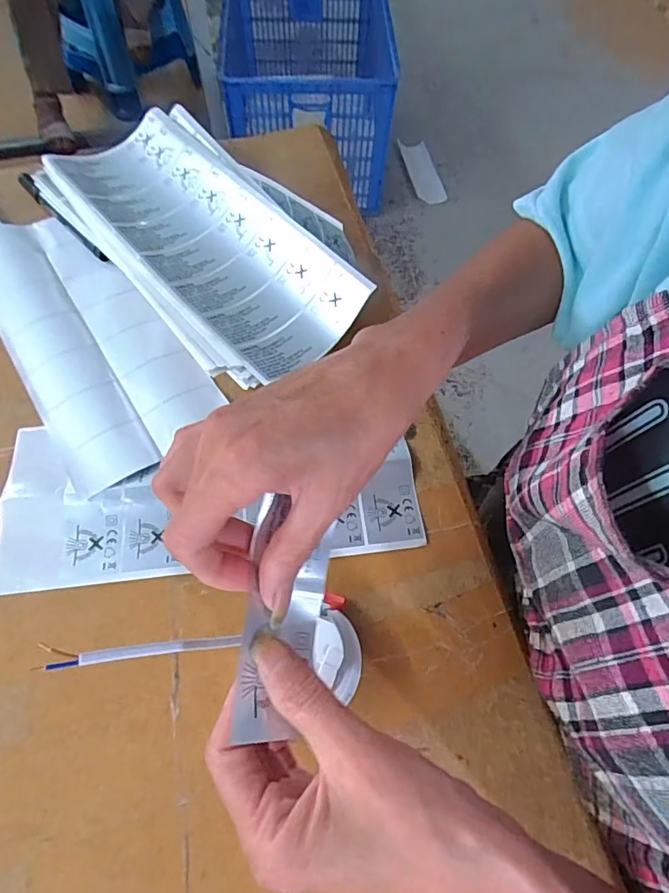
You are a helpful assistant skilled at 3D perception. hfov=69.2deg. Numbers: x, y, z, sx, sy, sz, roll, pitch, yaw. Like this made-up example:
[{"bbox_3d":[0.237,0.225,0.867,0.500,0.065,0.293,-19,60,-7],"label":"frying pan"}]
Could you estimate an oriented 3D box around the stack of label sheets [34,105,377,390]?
[{"bbox_3d":[-0.117,-0.189,0.429,0.157,0.051,0.318,-38,71,-18],"label":"stack of label sheets"}]

